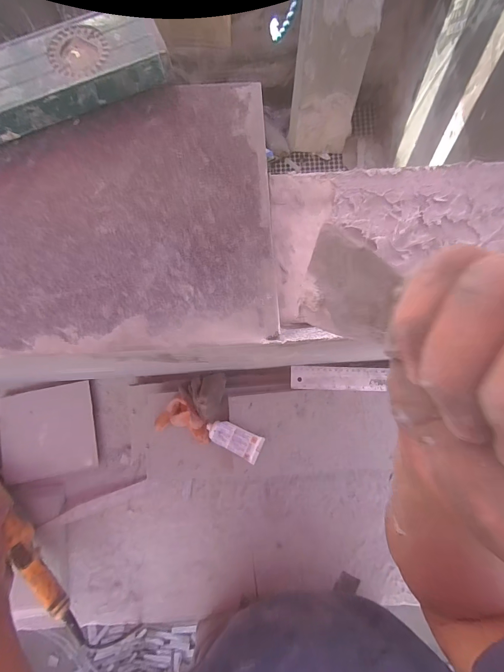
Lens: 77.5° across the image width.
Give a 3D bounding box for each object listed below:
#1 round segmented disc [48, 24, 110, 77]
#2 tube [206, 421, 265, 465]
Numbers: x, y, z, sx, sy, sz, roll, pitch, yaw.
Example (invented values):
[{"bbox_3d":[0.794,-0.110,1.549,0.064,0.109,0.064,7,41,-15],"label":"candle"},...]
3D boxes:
[{"bbox_3d":[-0.132,-0.218,0.239,0.043,0.004,0.046,-22,82,-5],"label":"round segmented disc"},{"bbox_3d":[-0.030,0.171,0.523,0.095,0.013,0.042,26,82,3],"label":"tube"}]

